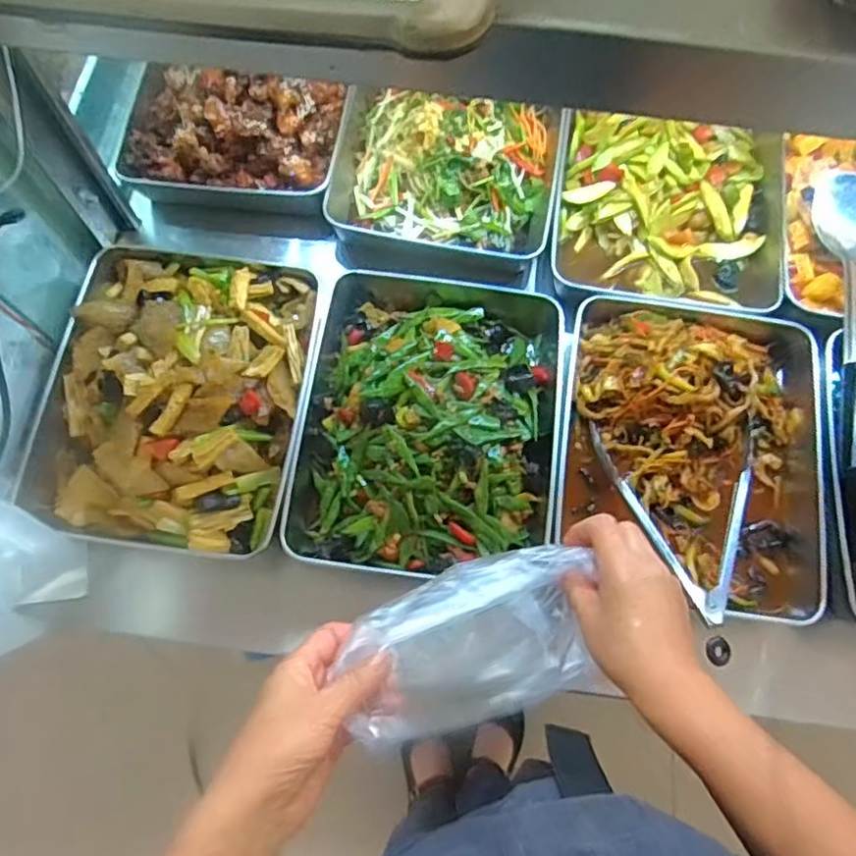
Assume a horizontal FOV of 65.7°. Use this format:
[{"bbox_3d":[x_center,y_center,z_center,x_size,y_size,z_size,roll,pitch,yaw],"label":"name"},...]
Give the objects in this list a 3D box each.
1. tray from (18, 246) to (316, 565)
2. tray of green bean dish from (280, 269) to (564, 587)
[{"bbox_3d":[-0.246,-0.040,0.644,0.246,0.070,0.300,8,71,1],"label":"tray"},{"bbox_3d":[0.002,-0.003,0.648,0.245,0.063,0.324,7,71,1],"label":"tray of green bean dish"}]

